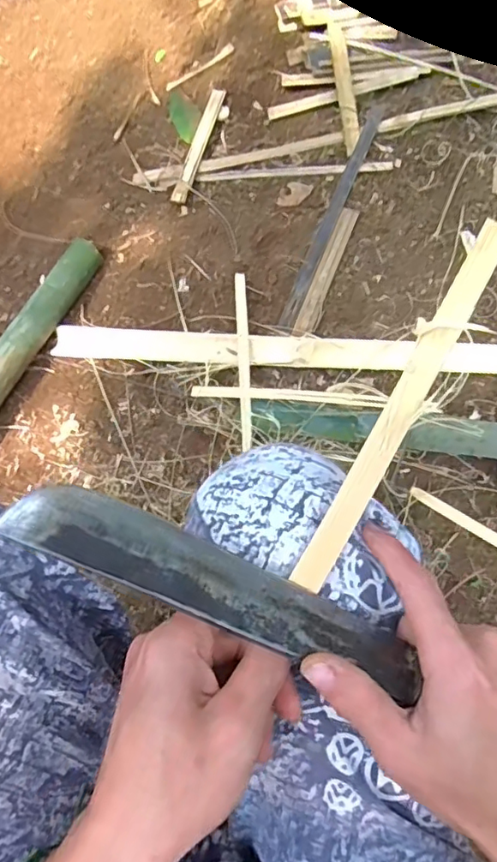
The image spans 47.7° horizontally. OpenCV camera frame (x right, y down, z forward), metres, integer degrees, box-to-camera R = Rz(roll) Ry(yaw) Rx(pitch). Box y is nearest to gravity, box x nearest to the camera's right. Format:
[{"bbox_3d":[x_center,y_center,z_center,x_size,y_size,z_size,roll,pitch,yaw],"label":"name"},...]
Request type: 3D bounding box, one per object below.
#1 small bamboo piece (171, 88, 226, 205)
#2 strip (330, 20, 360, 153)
[{"bbox_3d":[-0.084,-0.499,0.971,0.027,0.015,0.247,12,69,10],"label":"small bamboo piece"},{"bbox_3d":[0.160,-0.570,0.936,0.027,0.012,0.237,-7,80,8],"label":"strip"}]

